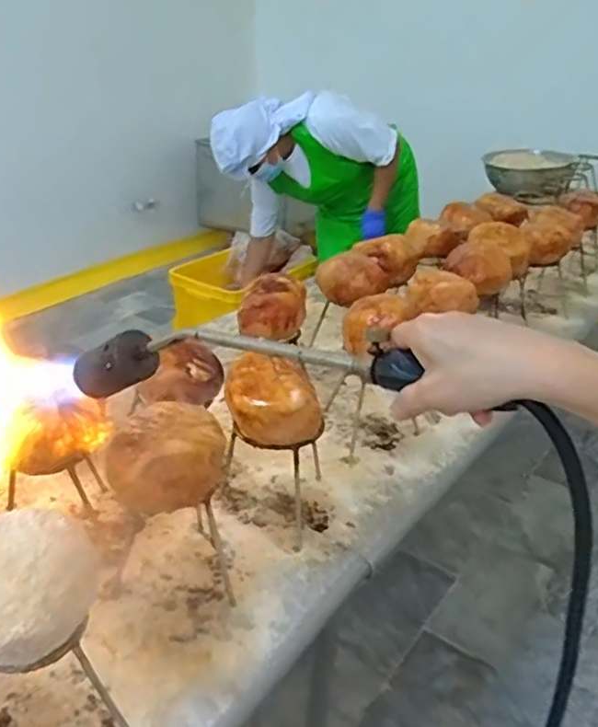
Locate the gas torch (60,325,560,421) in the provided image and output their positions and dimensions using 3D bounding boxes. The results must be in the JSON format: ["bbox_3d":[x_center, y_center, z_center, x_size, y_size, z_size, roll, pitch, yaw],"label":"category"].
[{"bbox_3d":[-0.033,0.002,0.526,0.470,0.060,0.056,0,21,40],"label":"gas torch"}]

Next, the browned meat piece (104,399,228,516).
[{"bbox_3d":[-0.144,0.103,0.699,0.125,0.072,0.123,1,27,-1],"label":"browned meat piece"}]

